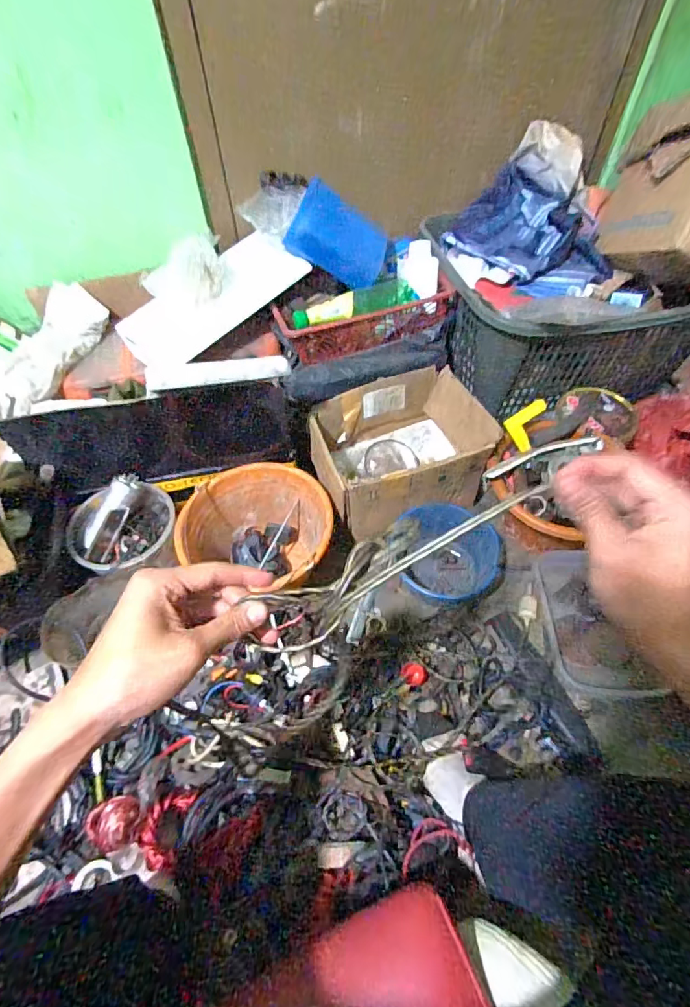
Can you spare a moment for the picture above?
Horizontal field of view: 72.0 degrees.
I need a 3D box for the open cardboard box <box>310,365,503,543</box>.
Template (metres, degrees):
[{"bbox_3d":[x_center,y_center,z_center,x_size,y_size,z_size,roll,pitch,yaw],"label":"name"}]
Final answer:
[{"bbox_3d":[0.101,-0.097,0.900,0.306,0.143,0.239,-22,58,-13],"label":"open cardboard box"}]

